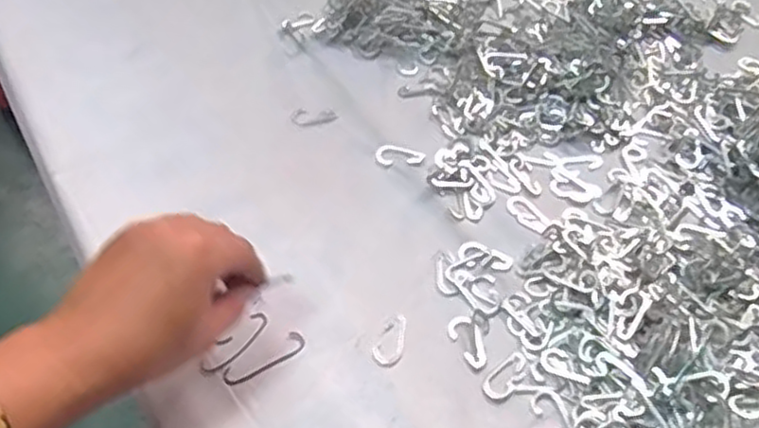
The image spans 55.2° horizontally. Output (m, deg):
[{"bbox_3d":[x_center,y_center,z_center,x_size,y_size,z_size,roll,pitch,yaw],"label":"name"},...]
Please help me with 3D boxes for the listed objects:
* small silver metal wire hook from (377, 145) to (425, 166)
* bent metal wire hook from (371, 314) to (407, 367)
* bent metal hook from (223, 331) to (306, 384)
[{"bbox_3d":[0.016,-0.046,0.557,0.035,0.006,0.020,-2,51,-6],"label":"small silver metal wire hook"},{"bbox_3d":[0.009,0.079,0.458,0.018,0.004,0.038,22,53,14],"label":"bent metal wire hook"},{"bbox_3d":[-0.070,0.089,0.446,0.055,0.004,0.013,-25,56,-22],"label":"bent metal hook"}]

